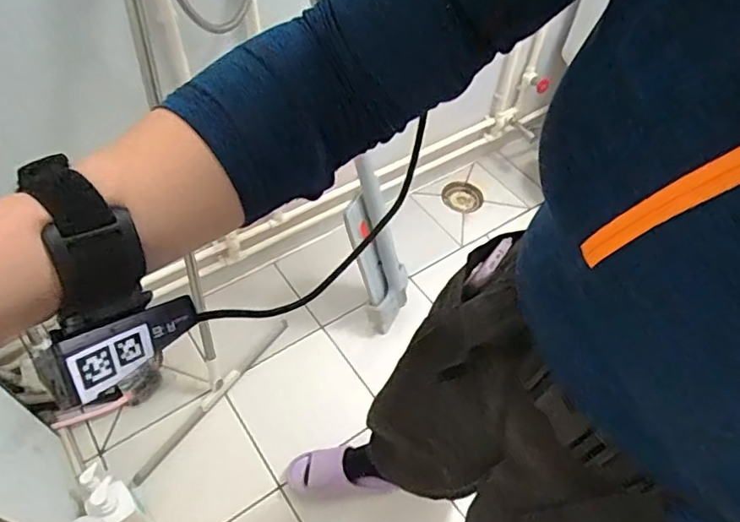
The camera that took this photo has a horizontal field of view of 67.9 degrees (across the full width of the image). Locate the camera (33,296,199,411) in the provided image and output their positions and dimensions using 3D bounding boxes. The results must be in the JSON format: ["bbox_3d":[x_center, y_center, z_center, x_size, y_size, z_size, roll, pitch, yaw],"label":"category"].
[{"bbox_3d":[-0.120,0.038,0.266,0.021,0.032,0.073,1,22,39],"label":"camera"}]

